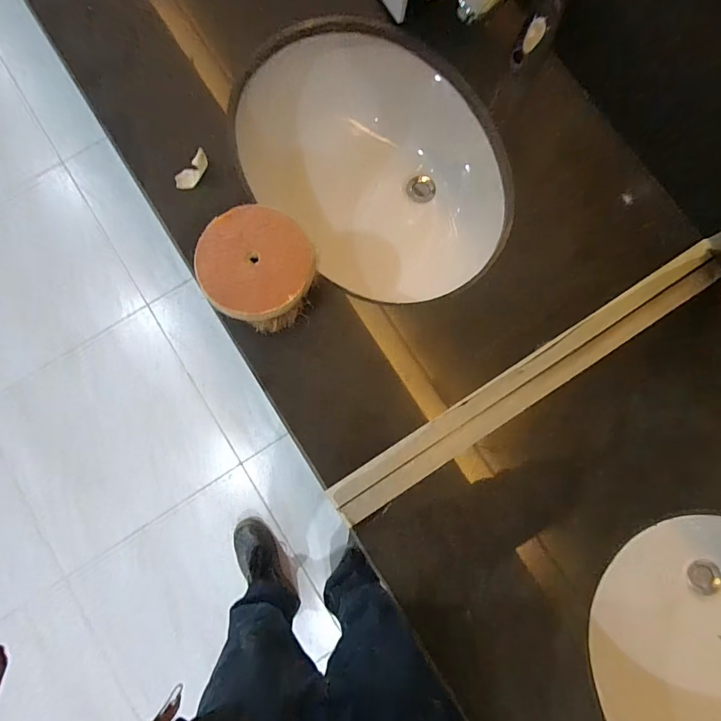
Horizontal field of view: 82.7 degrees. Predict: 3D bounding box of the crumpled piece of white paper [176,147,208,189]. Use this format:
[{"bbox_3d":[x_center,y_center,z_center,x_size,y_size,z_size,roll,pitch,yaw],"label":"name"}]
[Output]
[{"bbox_3d":[-0.220,-0.245,0.531,0.055,0.020,0.026,-33,81,27],"label":"crumpled piece of white paper"}]

